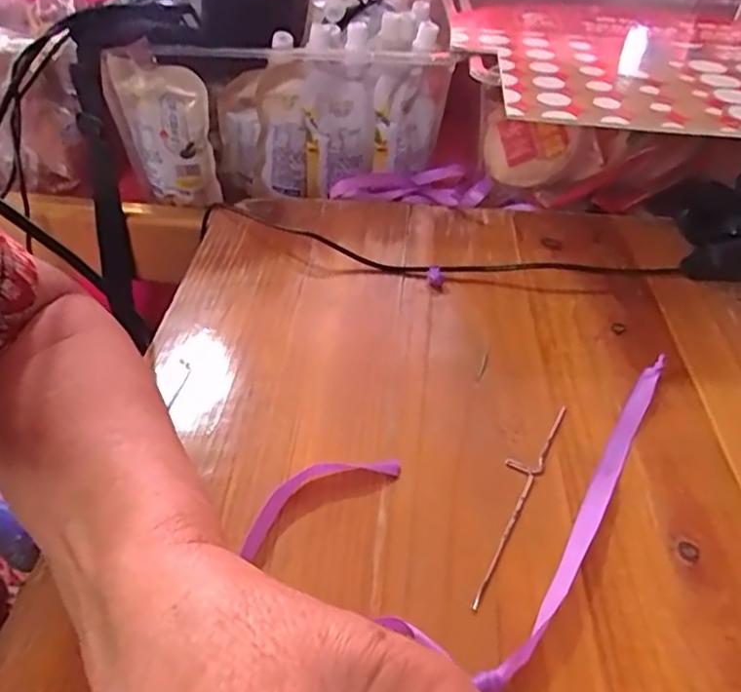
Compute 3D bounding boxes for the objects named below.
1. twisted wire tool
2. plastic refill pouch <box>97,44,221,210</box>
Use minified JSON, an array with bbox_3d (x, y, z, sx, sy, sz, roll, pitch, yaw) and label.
[{"bbox_3d":[0.065,0.064,0.294,0.016,0.004,0.122,19,43,20],"label":"twisted wire tool"},{"bbox_3d":[-0.170,-0.175,0.542,0.084,0.124,0.027,17,42,16],"label":"plastic refill pouch"}]

